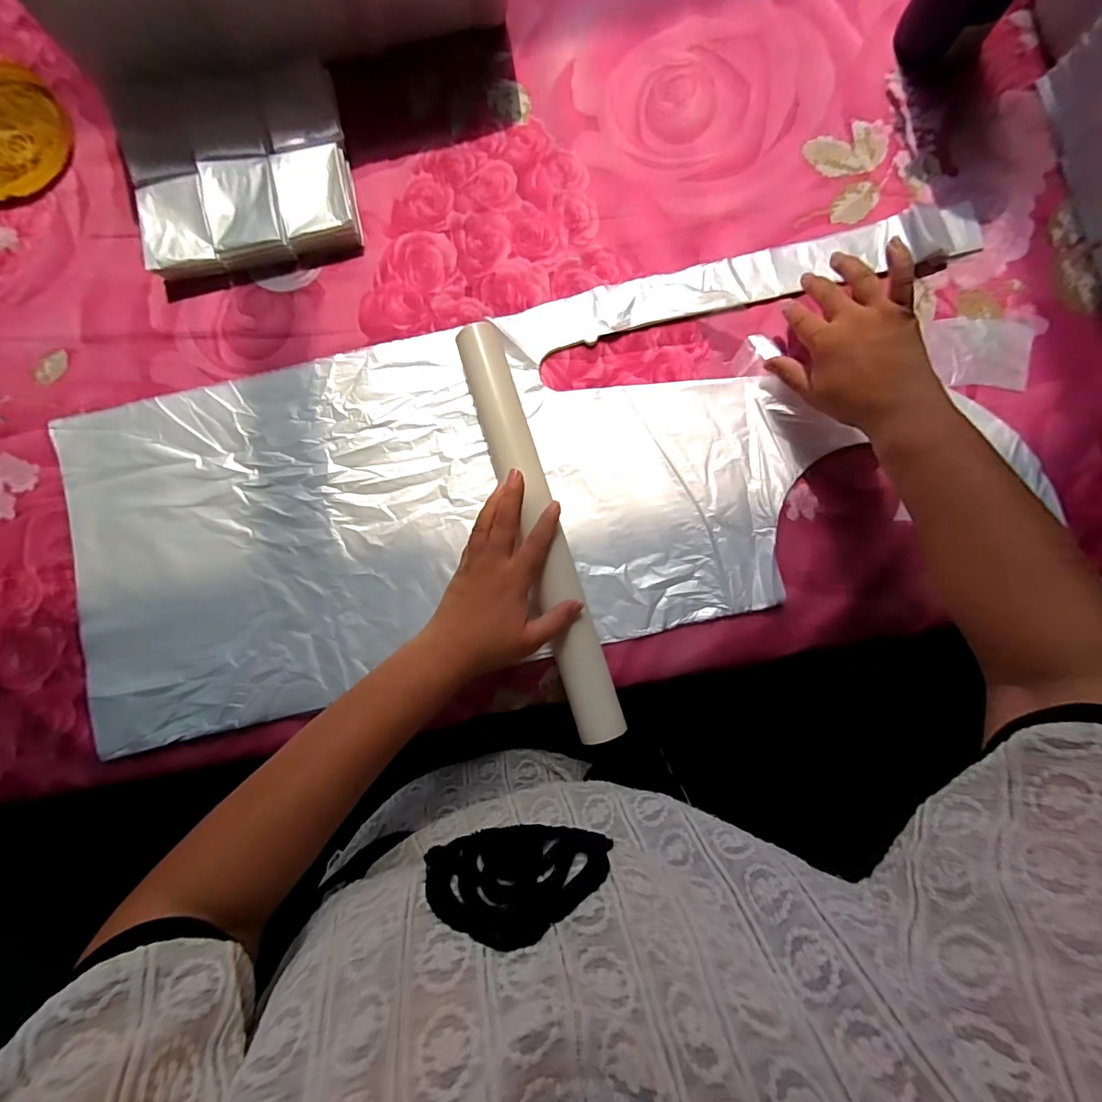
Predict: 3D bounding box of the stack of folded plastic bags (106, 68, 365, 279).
[{"bbox_3d":[-0.289,-0.353,0.437,0.193,0.032,0.158,-12,96,-4],"label":"stack of folded plastic bags"}]

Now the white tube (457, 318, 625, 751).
[{"bbox_3d":[-0.011,-0.022,0.393,0.040,0.034,0.356,-17,82,0],"label":"white tube"}]

